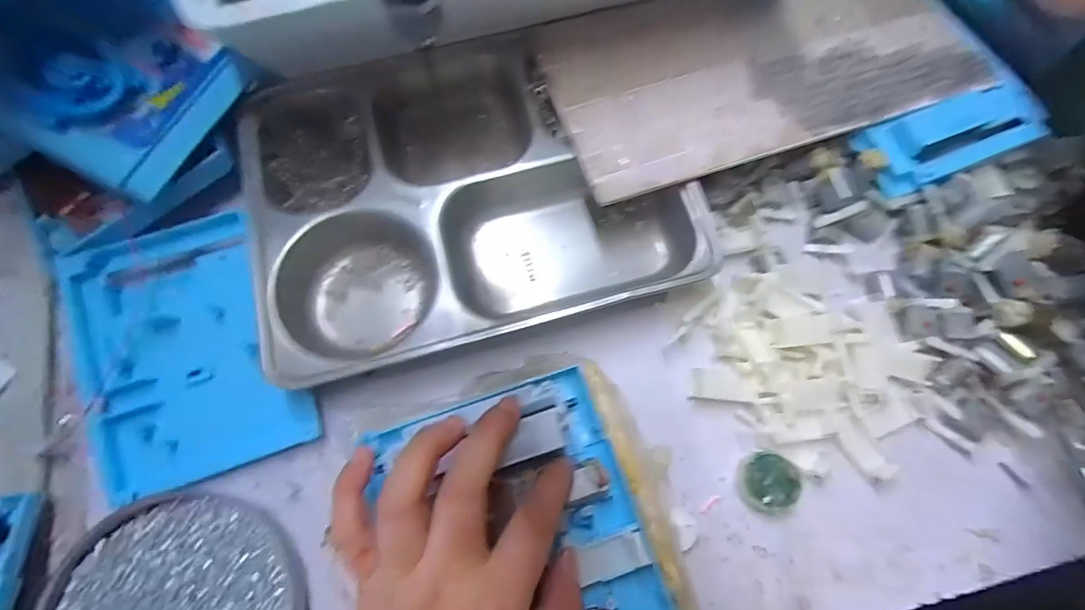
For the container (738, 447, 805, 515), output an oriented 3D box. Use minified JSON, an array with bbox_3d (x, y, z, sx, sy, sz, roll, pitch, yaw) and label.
[{"bbox_3d":[0.136,0.105,0.292,0.034,0.013,0.035,0,73,-1],"label":"container"}]

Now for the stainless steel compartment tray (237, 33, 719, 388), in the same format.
[{"bbox_3d":[-0.052,-0.083,0.326,0.272,0.031,0.208,-15,74,-5],"label":"stainless steel compartment tray"}]

